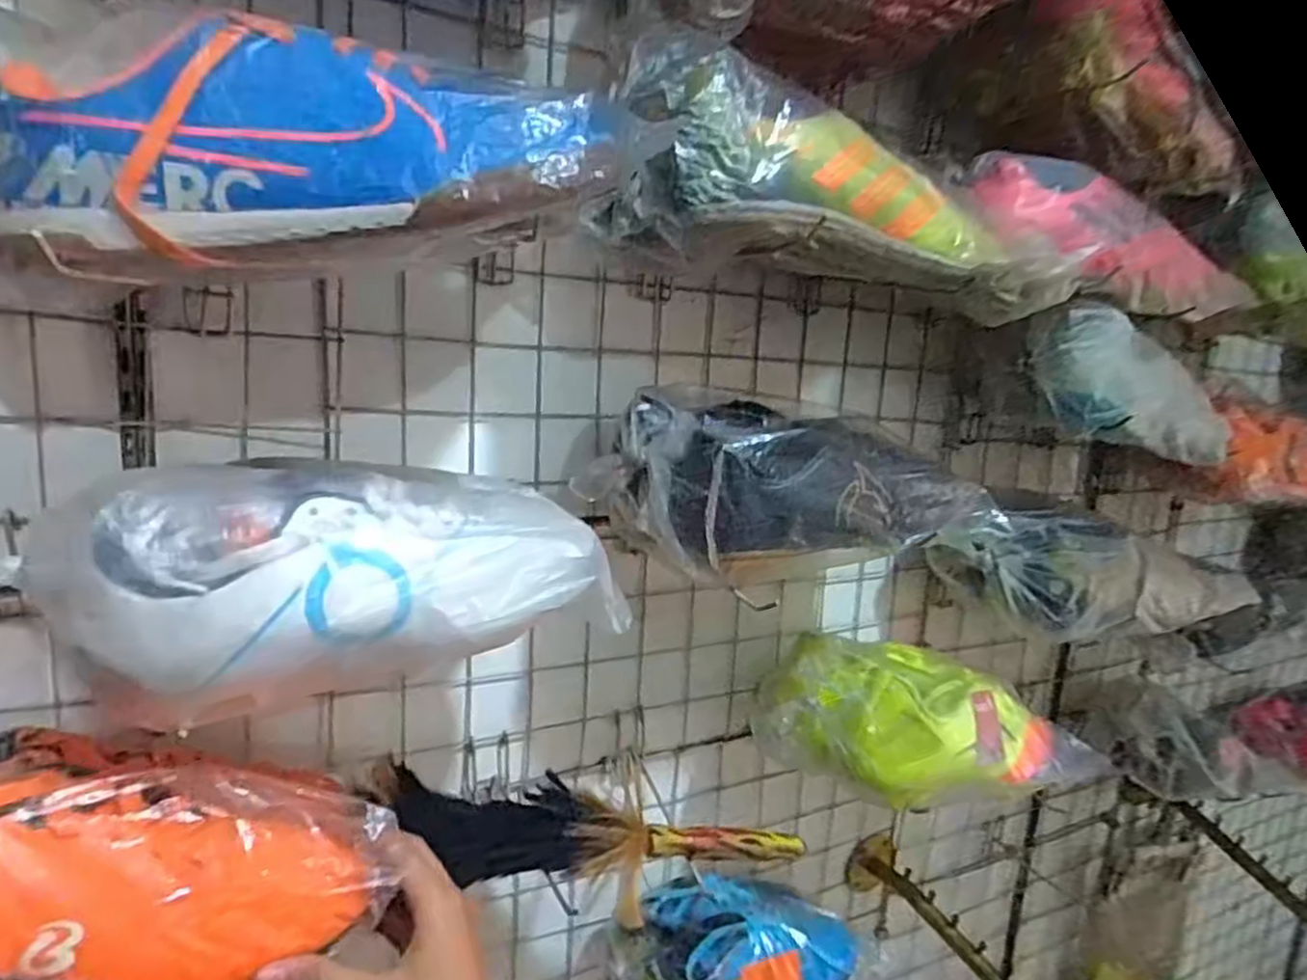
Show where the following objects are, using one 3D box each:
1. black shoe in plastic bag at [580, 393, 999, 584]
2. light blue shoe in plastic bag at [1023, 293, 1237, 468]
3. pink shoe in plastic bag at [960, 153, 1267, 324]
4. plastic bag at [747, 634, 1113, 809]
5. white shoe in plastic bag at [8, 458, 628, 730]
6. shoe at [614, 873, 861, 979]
[{"bbox_3d":[0.098,-0.005,0.548,0.283,0.103,0.096,1,11,-20],"label":"black shoe in plastic bag"},{"bbox_3d":[0.420,-0.077,0.666,0.243,0.092,0.057,19,4,-26],"label":"light blue shoe in plastic bag"},{"bbox_3d":[0.372,-0.191,0.609,0.277,0.078,0.072,15,6,-21],"label":"pink shoe in plastic bag"},{"bbox_3d":[0.243,0.184,0.647,0.291,0.112,0.096,1,11,-21],"label":"plastic bag"},{"bbox_3d":[-0.143,0.043,0.382,0.247,0.103,0.077,0,12,-26],"label":"white shoe in plastic bag"},{"bbox_3d":[0.072,0.387,0.658,0.201,0.063,0.120,2,11,-17],"label":"shoe"}]

